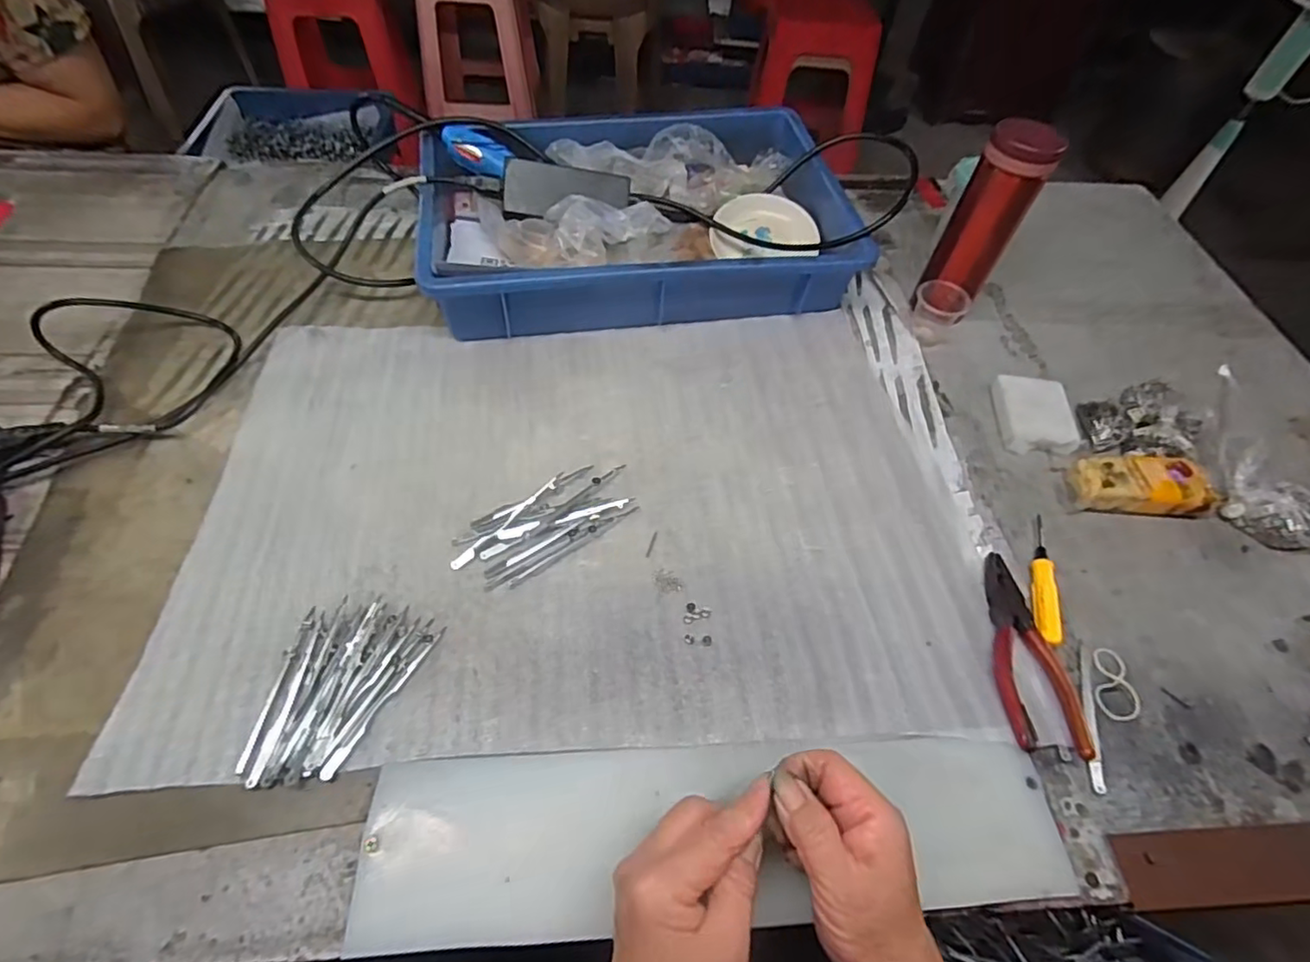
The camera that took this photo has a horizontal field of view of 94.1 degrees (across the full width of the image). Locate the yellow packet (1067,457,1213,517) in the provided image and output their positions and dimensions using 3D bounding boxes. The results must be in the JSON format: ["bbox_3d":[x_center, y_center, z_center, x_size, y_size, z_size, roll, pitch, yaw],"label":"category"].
[{"bbox_3d":[0.424,0.002,0.528,0.110,0.028,0.050,6,55,1],"label":"yellow packet"}]

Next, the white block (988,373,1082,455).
[{"bbox_3d":[0.362,-0.065,0.585,0.057,0.031,0.085,4,55,-1],"label":"white block"}]

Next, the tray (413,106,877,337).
[{"bbox_3d":[-0.019,-0.289,0.673,0.439,0.094,0.279,-6,56,-8],"label":"tray"}]

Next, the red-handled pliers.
[{"bbox_3d":[0.266,0.118,0.442,0.049,0.021,0.149,7,55,1],"label":"red-handled pliers"}]

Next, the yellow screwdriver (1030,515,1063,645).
[{"bbox_3d":[0.309,0.073,0.482,0.019,0.016,0.121,17,56,8],"label":"yellow screwdriver"}]

